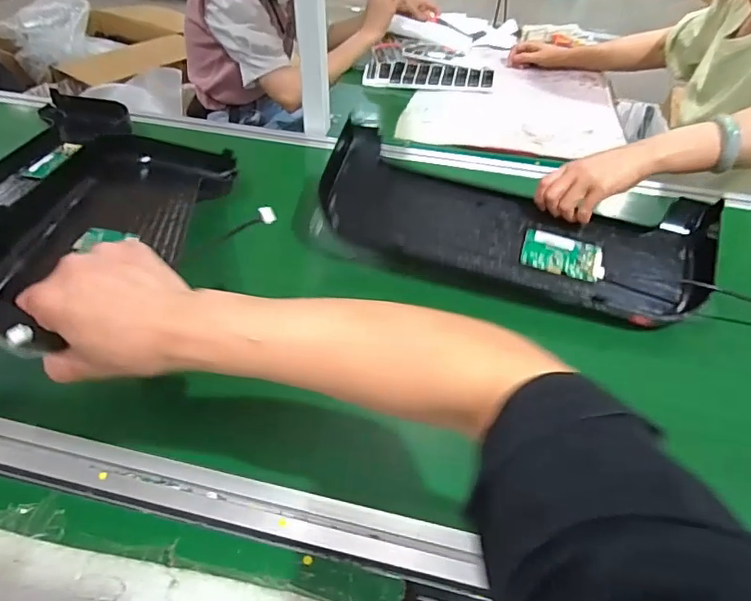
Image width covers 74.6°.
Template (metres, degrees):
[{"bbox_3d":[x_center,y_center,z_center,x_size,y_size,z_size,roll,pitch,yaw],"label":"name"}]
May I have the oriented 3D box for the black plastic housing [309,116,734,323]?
[{"bbox_3d":[0.168,-0.102,0.633,0.487,0.086,0.176,18,46,15],"label":"black plastic housing"}]

